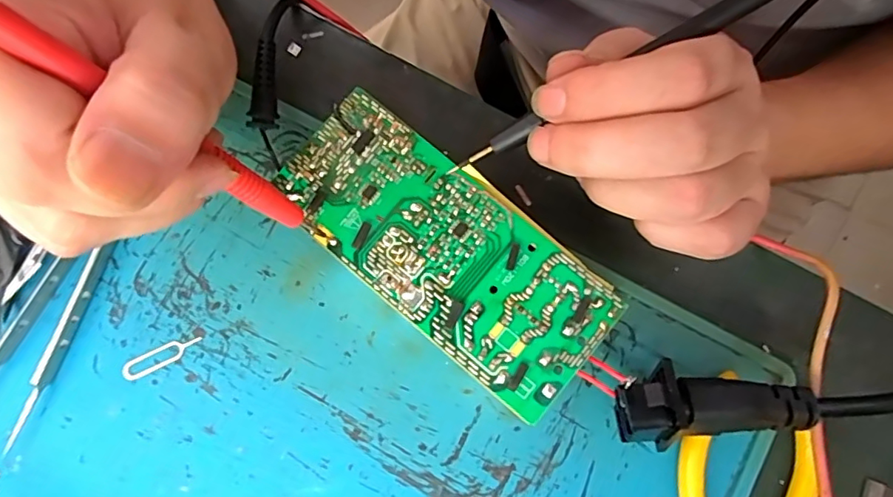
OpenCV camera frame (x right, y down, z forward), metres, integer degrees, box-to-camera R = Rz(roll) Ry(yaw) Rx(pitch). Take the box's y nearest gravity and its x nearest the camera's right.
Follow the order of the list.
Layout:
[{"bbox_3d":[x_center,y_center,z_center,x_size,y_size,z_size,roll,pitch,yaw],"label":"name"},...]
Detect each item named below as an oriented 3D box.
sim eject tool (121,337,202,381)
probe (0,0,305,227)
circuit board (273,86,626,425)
[{"bbox_3d":[-0.116,0.043,0.214,0.033,0.004,0.008,-27,81,-5],"label":"sim eject tool"},{"bbox_3d":[-0.076,-0.032,0.137,0.009,0.115,0.008,24,79,30],"label":"probe"},{"bbox_3d":[-0.002,0.001,0.210,0.130,0.025,0.057,40,82,7],"label":"circuit board"}]

